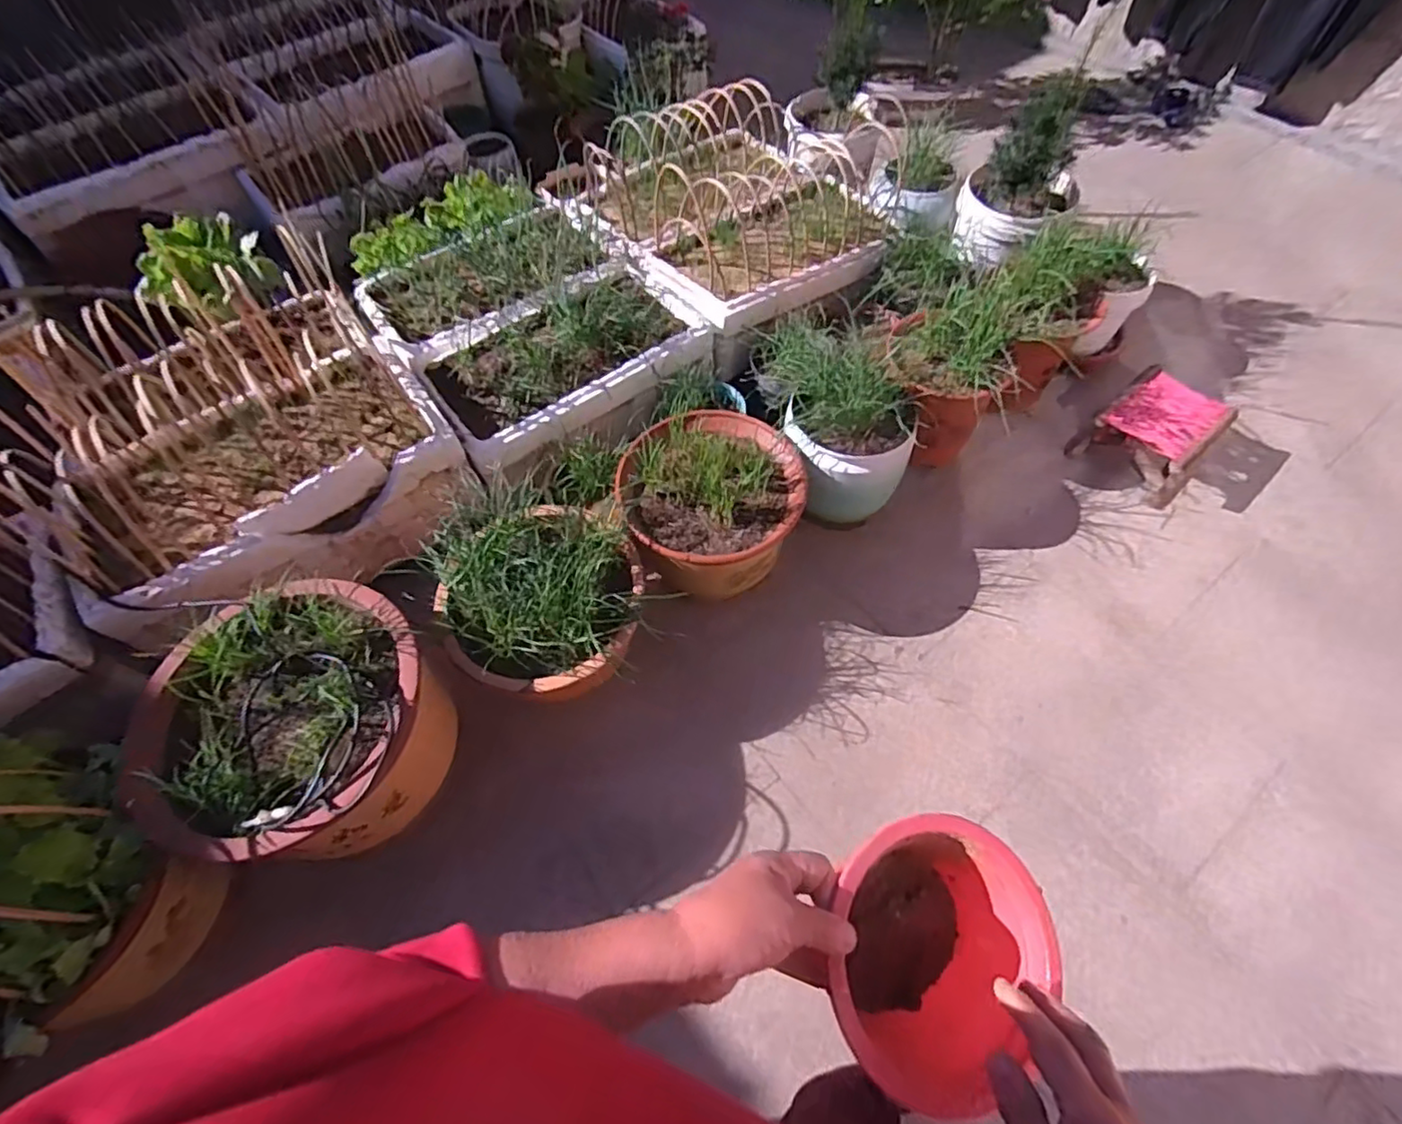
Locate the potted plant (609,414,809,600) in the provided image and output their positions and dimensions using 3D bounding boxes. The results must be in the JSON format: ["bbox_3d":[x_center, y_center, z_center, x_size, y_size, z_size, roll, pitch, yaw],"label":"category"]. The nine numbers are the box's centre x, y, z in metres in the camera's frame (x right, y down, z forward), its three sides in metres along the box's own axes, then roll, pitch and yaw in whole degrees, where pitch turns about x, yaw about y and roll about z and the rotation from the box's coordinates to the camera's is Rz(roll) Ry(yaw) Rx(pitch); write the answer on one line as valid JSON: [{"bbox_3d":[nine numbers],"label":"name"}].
[{"bbox_3d":[0.030,-0.091,1.407,0.369,0.363,0.298,-6,59,0],"label":"potted plant"}]

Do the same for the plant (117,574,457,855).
[{"bbox_3d":[-0.668,0.262,1.106,0.428,0.289,0.397,28,65,19],"label":"plant"}]

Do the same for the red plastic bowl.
[{"bbox_3d":[0.160,0.287,0.475,0.177,0.105,0.185,5,70,-15],"label":"red plastic bowl"}]

